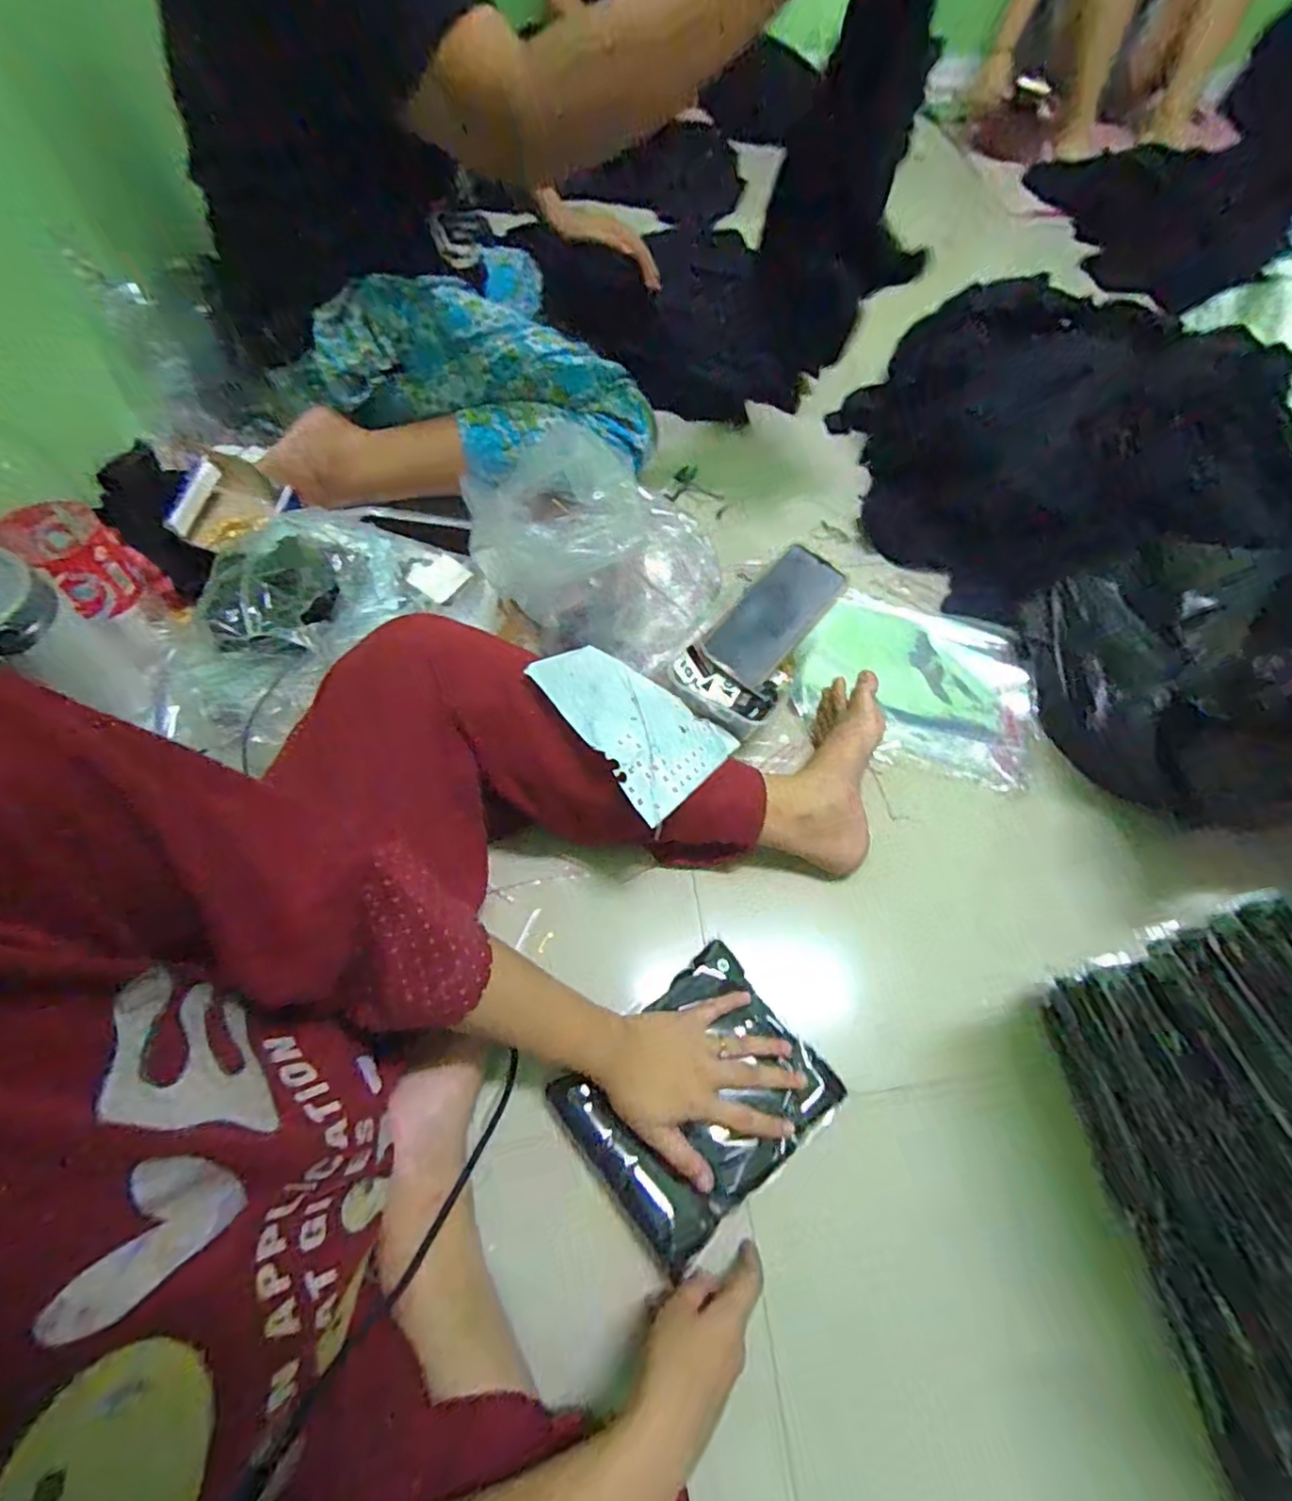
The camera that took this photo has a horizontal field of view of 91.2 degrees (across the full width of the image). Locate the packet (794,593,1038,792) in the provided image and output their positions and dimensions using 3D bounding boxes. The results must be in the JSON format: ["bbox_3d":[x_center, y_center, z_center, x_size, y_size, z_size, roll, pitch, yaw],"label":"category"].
[{"bbox_3d":[0.310,-0.087,0.736,0.263,0.031,0.227,12,60,4],"label":"packet"}]

